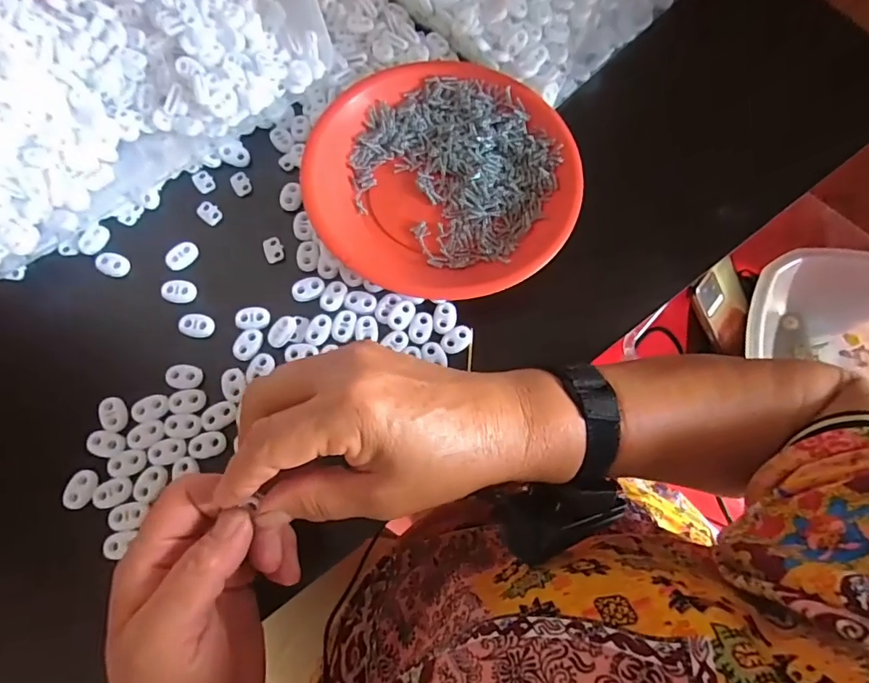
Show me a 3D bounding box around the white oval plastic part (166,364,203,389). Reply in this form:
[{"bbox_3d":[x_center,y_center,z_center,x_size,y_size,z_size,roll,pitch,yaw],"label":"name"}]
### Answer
[{"bbox_3d":[-0.163,0.022,0.321,0.020,0.004,0.016,6,72,0],"label":"white oval plastic part"}]

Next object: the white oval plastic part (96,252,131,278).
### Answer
[{"bbox_3d":[-0.225,-0.055,0.345,0.020,0.008,0.017,25,74,6],"label":"white oval plastic part"}]

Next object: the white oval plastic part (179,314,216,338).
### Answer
[{"bbox_3d":[-0.160,-0.011,0.333,0.022,0.004,0.017,10,73,1],"label":"white oval plastic part"}]

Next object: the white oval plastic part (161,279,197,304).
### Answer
[{"bbox_3d":[-0.176,-0.034,0.340,0.021,0.005,0.017,5,72,0],"label":"white oval plastic part"}]

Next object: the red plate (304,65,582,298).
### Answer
[{"bbox_3d":[0.005,-0.124,0.362,0.187,0.023,0.186,-4,73,-3],"label":"red plate"}]

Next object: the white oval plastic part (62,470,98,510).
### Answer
[{"bbox_3d":[-0.213,0.089,0.298,0.011,0.011,0.023,21,73,5],"label":"white oval plastic part"}]

